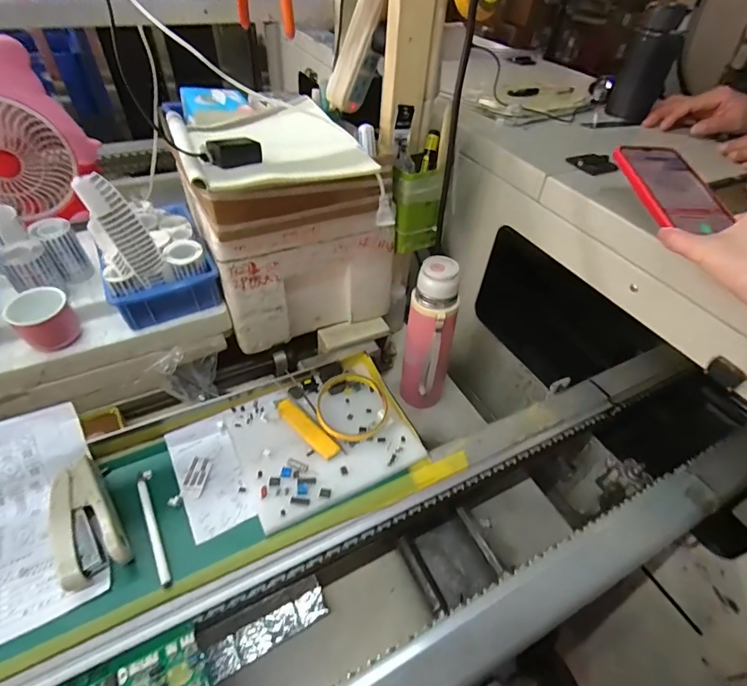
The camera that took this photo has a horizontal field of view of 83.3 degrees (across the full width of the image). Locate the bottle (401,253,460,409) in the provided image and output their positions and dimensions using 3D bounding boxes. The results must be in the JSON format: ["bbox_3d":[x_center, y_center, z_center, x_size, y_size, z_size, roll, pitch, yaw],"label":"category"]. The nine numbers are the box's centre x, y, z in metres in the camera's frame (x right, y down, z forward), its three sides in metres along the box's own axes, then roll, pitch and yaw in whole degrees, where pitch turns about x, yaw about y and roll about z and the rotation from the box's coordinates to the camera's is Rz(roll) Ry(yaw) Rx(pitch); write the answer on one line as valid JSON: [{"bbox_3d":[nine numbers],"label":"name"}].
[{"bbox_3d":[0.078,-0.003,0.589,0.069,0.229,0.063,11,46,5],"label":"bottle"}]

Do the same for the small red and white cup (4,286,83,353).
[{"bbox_3d":[-0.403,-0.033,0.512,0.061,0.062,0.067,-26,54,-26],"label":"small red and white cup"}]

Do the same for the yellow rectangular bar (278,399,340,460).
[{"bbox_3d":[-0.080,0.097,0.487,0.101,0.008,0.021,35,53,26],"label":"yellow rectangular bar"}]

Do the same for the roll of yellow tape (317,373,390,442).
[{"bbox_3d":[-0.023,0.074,0.500,0.084,0.018,0.086,10,46,4],"label":"roll of yellow tape"}]

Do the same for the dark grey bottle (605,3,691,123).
[{"bbox_3d":[0.446,-0.451,0.682,0.068,0.149,0.060,31,52,23],"label":"dark grey bottle"}]

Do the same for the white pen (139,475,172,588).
[{"bbox_3d":[-0.213,0.178,0.405,0.008,0.011,0.117,-22,52,-23],"label":"white pen"}]

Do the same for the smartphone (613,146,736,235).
[{"bbox_3d":[0.305,-0.159,0.429,0.078,0.010,0.135,-3,56,-8],"label":"smartphone"}]

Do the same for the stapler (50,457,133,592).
[{"bbox_3d":[-0.274,0.168,0.396,0.053,0.032,0.111,-27,54,-27],"label":"stapler"}]

